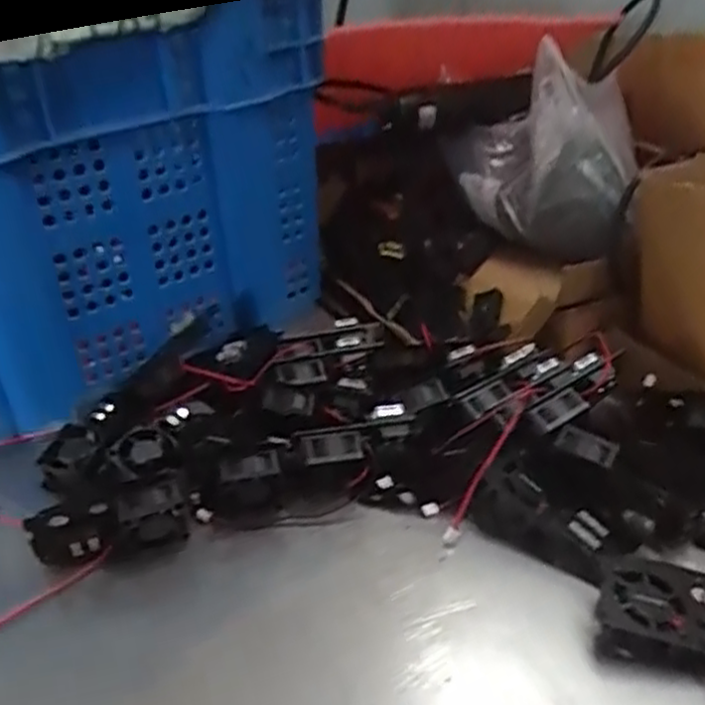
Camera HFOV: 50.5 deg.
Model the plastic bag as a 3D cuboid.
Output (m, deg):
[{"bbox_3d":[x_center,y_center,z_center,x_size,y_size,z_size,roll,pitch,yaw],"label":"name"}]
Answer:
[{"bbox_3d":[0.143,-0.158,0.590,0.155,0.136,0.096,9,35,17],"label":"plastic bag"}]

